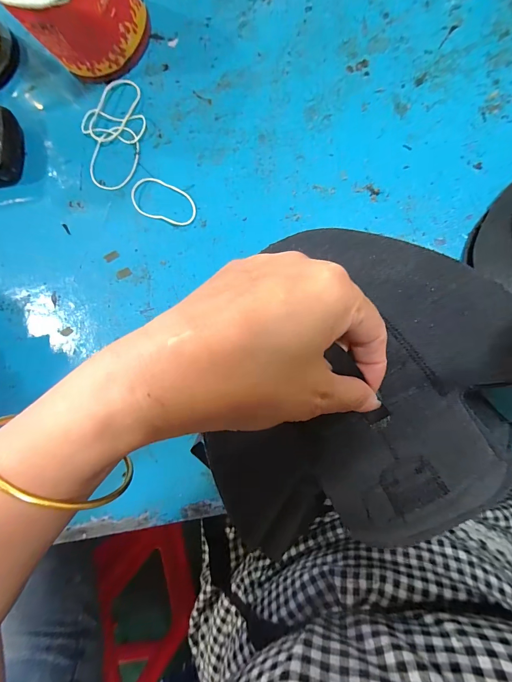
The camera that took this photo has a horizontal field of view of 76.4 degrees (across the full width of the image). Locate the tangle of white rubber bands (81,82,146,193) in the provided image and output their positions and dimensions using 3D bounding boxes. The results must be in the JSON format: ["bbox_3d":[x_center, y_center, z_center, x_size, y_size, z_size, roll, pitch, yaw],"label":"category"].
[{"bbox_3d":[-0.136,-0.197,0.310,0.063,0.007,0.103,-11,85,8],"label":"tangle of white rubber bands"}]

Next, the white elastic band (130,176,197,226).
[{"bbox_3d":[-0.086,-0.127,0.298,0.067,0.004,0.036,30,91,10],"label":"white elastic band"}]

